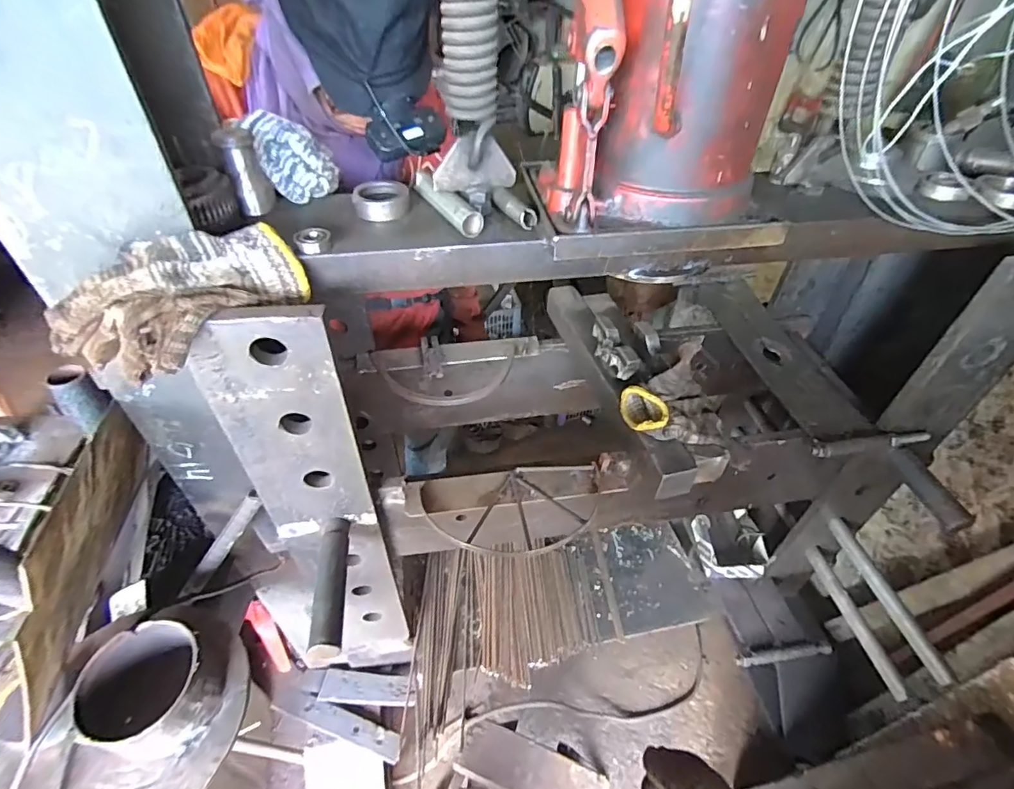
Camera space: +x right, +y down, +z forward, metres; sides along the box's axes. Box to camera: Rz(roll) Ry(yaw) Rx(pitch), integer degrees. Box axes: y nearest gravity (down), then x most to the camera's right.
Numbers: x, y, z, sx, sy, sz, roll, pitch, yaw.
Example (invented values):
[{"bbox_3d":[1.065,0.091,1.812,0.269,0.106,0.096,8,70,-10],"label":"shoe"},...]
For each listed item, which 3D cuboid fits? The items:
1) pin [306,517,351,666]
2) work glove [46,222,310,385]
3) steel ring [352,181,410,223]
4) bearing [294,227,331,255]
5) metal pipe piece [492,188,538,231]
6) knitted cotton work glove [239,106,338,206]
[{"bbox_3d":[-0.206,0.219,0.585,0.032,0.033,0.170,-6,43,-7],"label":"pin"},{"bbox_3d":[-0.290,-0.086,0.454,0.113,0.085,0.185,26,49,25],"label":"work glove"},{"bbox_3d":[-0.138,-0.214,0.556,0.060,0.026,0.048,-8,44,-9],"label":"steel ring"},{"bbox_3d":[-0.192,-0.153,0.500,0.032,0.018,0.032,-11,44,-12],"label":"bearing"},{"bbox_3d":[0.009,-0.201,0.542,0.022,0.022,0.059,-22,48,-23],"label":"metal pipe piece"},{"bbox_3d":[-0.248,-0.282,0.592,0.087,0.071,0.091,-23,48,-23],"label":"knitted cotton work glove"}]

